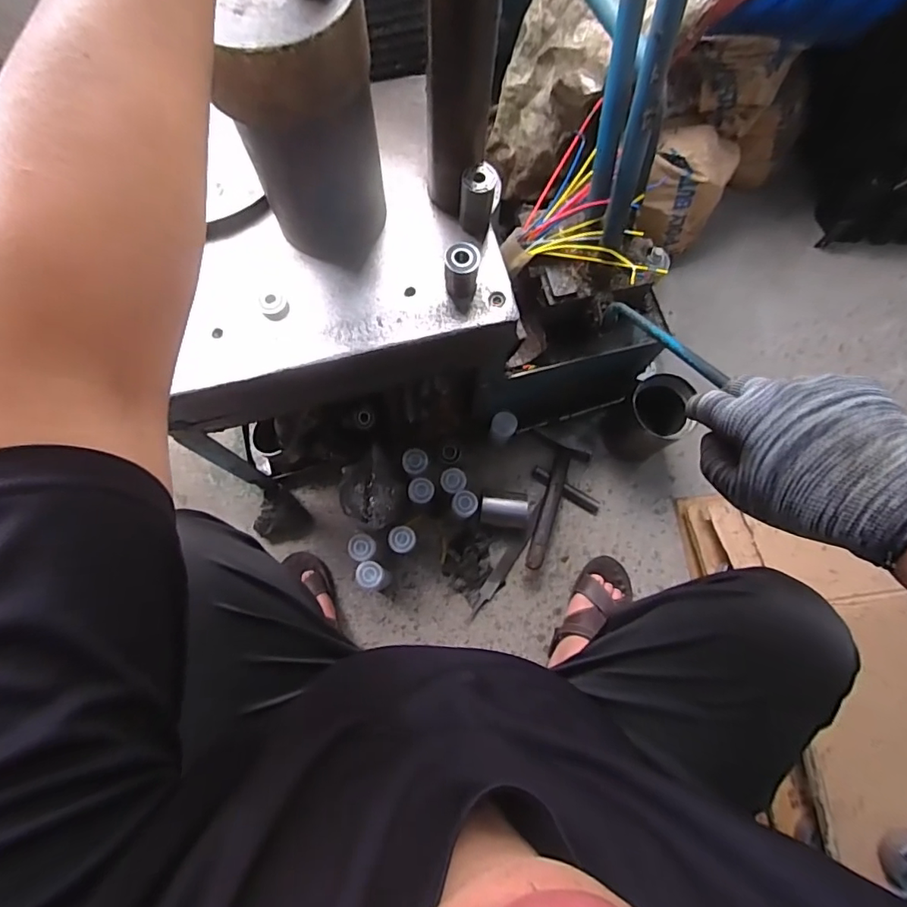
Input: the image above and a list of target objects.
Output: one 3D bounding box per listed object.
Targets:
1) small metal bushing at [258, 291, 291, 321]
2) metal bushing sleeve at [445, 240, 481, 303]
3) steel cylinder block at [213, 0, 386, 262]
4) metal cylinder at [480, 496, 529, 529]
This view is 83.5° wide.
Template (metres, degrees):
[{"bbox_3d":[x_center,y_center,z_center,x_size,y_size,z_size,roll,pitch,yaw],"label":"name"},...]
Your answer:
[{"bbox_3d":[-0.207,-0.172,0.584,0.031,0.014,0.032,-40,80,-11],"label":"small metal bushing"},{"bbox_3d":[0.009,-0.206,0.580,0.038,0.054,0.041,1,75,-2],"label":"metal bushing sleeve"},{"bbox_3d":[-0.138,-0.311,0.495,0.126,0.258,0.117,-4,75,-3],"label":"steel cylinder block"},{"bbox_3d":[0.093,0.108,0.929,0.085,0.040,0.046,8,75,0],"label":"metal cylinder"}]

